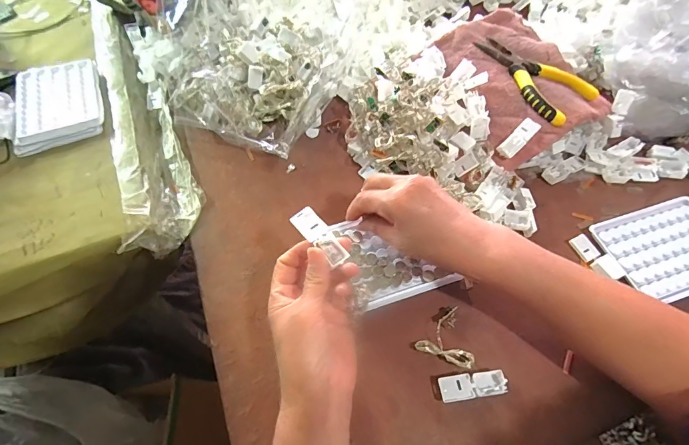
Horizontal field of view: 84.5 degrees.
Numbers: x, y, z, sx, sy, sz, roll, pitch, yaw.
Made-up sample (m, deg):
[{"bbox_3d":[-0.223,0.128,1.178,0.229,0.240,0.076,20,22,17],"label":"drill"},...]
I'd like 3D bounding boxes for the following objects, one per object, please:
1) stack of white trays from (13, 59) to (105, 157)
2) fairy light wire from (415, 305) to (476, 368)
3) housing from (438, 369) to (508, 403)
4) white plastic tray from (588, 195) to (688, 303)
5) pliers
[{"bbox_3d":[-0.352,-0.149,0.471,0.097,0.017,0.137,-18,61,-11],"label":"stack of white trays"},{"bbox_3d":[0.098,0.109,0.342,0.052,0.012,0.045,-38,66,-21],"label":"fairy light wire"},{"bbox_3d":[0.109,0.139,0.323,0.057,0.010,0.020,-7,59,-4],"label":"housing"},{"bbox_3d":[0.333,0.025,0.388,0.126,0.009,0.094,-15,60,-9],"label":"white plastic tray"},{"bbox_3d":[0.228,-0.183,0.471,0.093,0.020,0.146,-37,66,-20],"label":"pliers"}]

